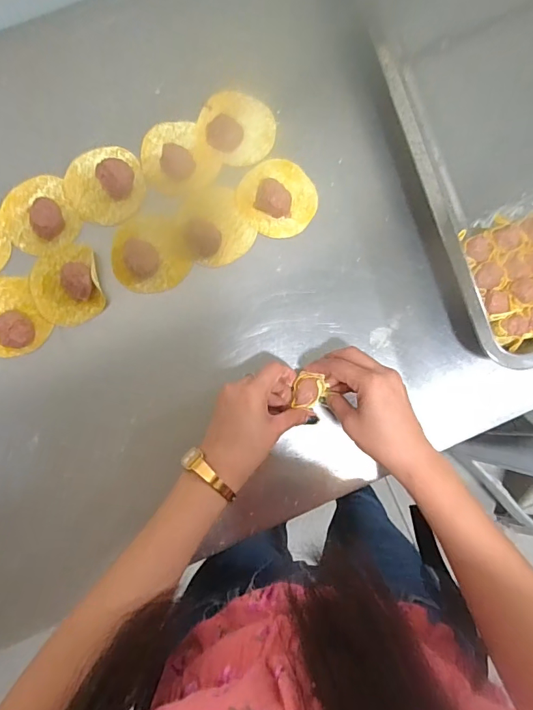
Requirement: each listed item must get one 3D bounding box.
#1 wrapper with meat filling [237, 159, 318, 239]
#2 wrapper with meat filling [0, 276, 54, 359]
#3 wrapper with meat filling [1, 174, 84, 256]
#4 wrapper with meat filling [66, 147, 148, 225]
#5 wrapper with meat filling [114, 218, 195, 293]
[{"bbox_3d":[0.013,-0.169,0.471,0.078,0.017,0.082,0,86,-3],"label":"wrapper with meat filling"},{"bbox_3d":[-0.265,-0.039,0.449,0.066,0.025,0.084,-30,88,-5],"label":"wrapper with meat filling"},{"bbox_3d":[-0.239,-0.150,0.463,0.070,0.024,0.079,-27,88,-5],"label":"wrapper with meat filling"},{"bbox_3d":[-0.169,-0.180,0.469,0.080,0.018,0.081,0,86,-3],"label":"wrapper with meat filling"},{"bbox_3d":[-0.122,-0.105,0.463,0.075,0.016,0.079,0,86,-3],"label":"wrapper with meat filling"}]

